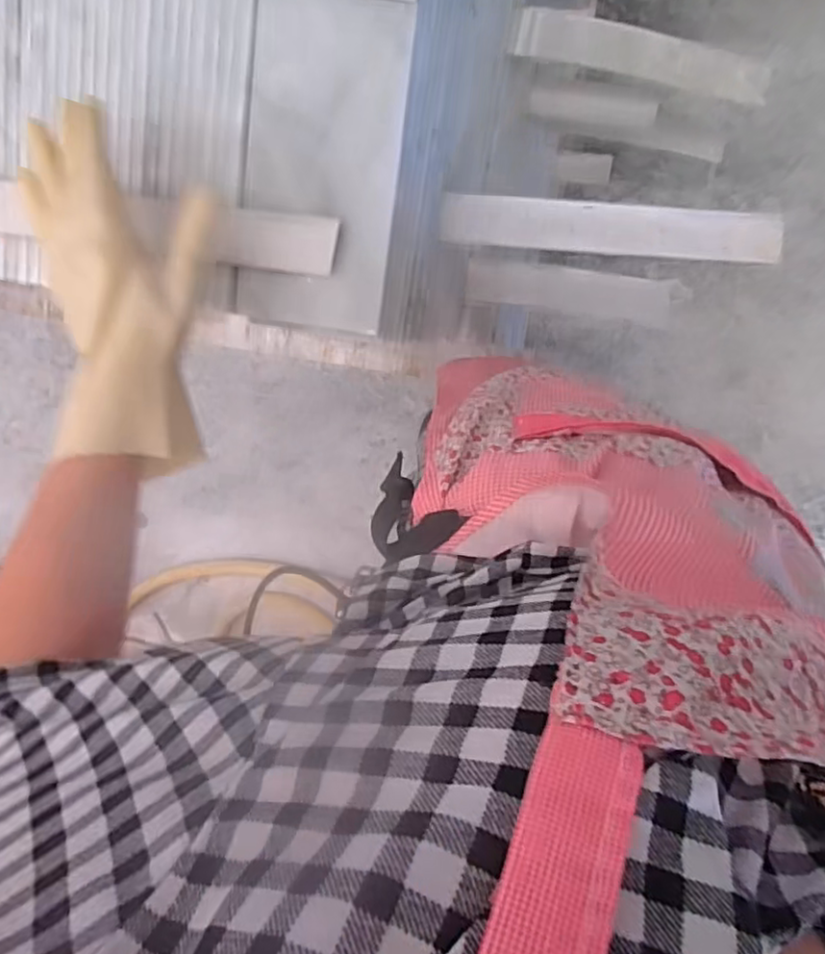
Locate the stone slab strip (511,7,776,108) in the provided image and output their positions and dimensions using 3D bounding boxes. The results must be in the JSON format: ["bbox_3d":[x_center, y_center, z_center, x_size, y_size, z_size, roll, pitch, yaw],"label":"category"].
[{"bbox_3d":[0.203,-0.368,0.568,0.226,0.010,0.036,7,126,-6],"label":"stone slab strip"}]

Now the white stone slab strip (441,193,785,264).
[{"bbox_3d":[0.153,-0.190,0.498,0.255,0.024,0.039,4,95,-2],"label":"white stone slab strip"}]

